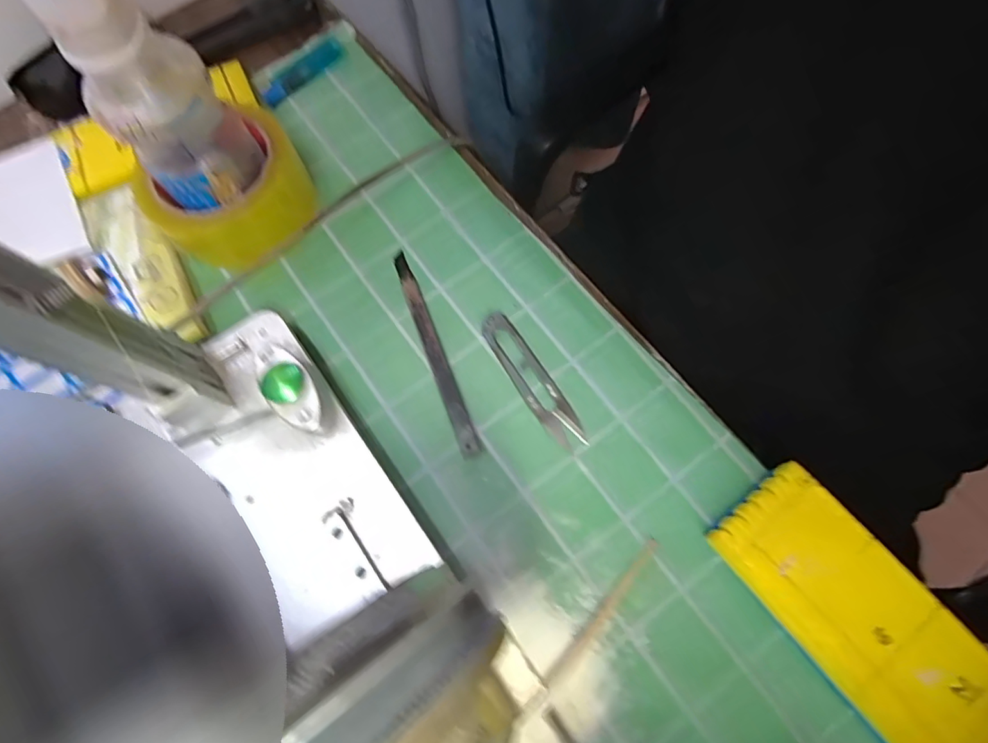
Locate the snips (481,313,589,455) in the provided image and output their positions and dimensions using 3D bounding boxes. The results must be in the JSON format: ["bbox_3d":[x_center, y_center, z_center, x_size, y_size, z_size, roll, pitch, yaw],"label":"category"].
[{"bbox_3d":[0.024,0.004,0.319,0.023,0.008,0.100,-32,73,-8],"label":"snips"}]

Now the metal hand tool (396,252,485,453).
[{"bbox_3d":[-0.040,-0.016,0.325,0.011,0.011,0.150,-21,72,-5],"label":"metal hand tool"}]

